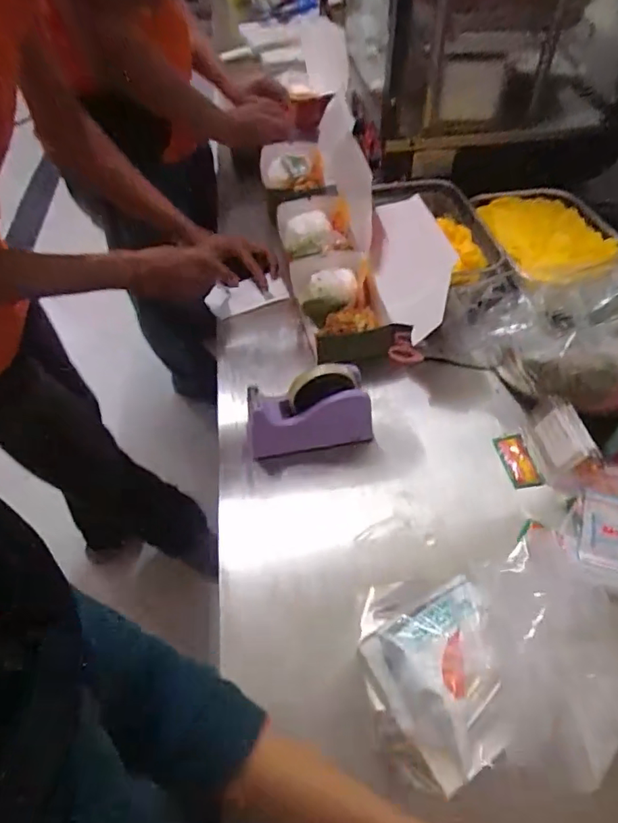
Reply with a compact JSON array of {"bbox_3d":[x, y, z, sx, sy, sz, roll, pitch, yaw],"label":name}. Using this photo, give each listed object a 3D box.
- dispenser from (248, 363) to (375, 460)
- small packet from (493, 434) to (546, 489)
[{"bbox_3d":[-0.001,-0.001,0.650,0.151,0.106,0.062,-14,51,-10],"label":"dispenser"},{"bbox_3d":[0.263,0.063,0.655,0.041,0.010,0.076,-11,51,-8],"label":"small packet"}]

